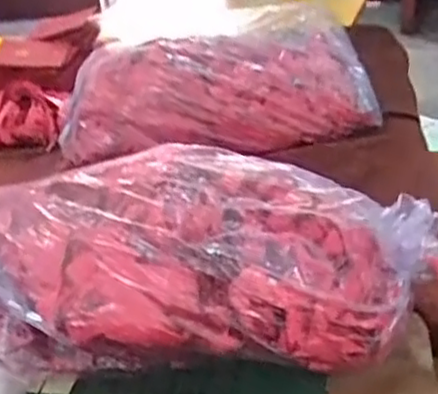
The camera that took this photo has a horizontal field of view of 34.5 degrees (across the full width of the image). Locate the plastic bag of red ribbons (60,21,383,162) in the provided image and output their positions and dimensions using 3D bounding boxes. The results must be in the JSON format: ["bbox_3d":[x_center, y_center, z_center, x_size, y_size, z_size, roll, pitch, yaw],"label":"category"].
[{"bbox_3d":[-0.005,-0.176,1.112,0.480,0.140,0.205,-5,29,3],"label":"plastic bag of red ribbons"}]

